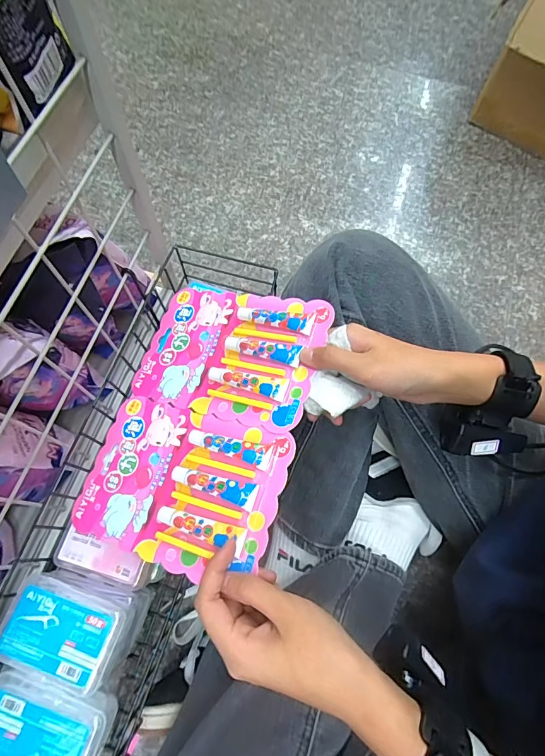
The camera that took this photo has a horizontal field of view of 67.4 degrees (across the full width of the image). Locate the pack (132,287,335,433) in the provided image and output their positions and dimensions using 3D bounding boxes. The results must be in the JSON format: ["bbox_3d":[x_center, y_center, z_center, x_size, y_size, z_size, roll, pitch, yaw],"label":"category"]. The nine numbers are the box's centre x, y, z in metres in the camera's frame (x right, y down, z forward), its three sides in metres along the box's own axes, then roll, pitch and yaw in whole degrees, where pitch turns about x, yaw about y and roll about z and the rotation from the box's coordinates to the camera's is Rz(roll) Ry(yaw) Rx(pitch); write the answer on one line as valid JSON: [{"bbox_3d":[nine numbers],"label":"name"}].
[{"bbox_3d":[-0.044,-0.027,0.384,0.176,0.012,0.125,11,70,27],"label":"pack"}]

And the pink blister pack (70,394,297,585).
[{"bbox_3d":[-0.081,0.086,0.342,0.179,0.011,0.124,10,68,25],"label":"pink blister pack"}]

